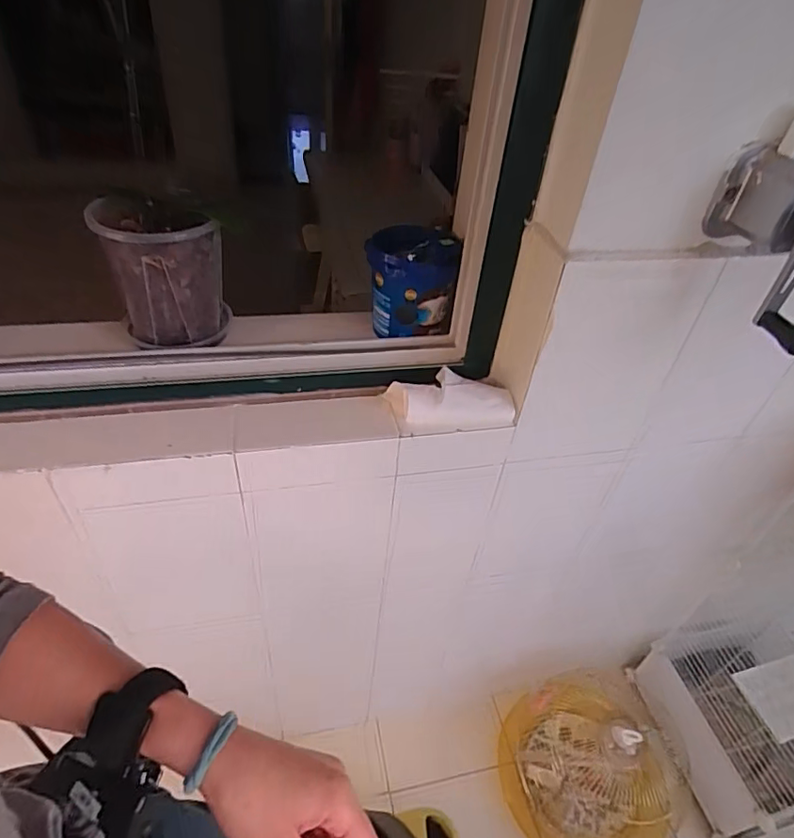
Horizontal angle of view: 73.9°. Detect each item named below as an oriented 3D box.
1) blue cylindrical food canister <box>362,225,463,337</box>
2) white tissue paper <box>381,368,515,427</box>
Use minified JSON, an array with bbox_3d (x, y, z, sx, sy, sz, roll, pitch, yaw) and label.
[{"bbox_3d":[0.021,-0.198,0.762,0.127,0.129,0.114,7,42,1],"label":"blue cylindrical food canister"},{"bbox_3d":[0.067,-0.028,0.689,0.158,0.031,0.075,1,42,-6],"label":"white tissue paper"}]

